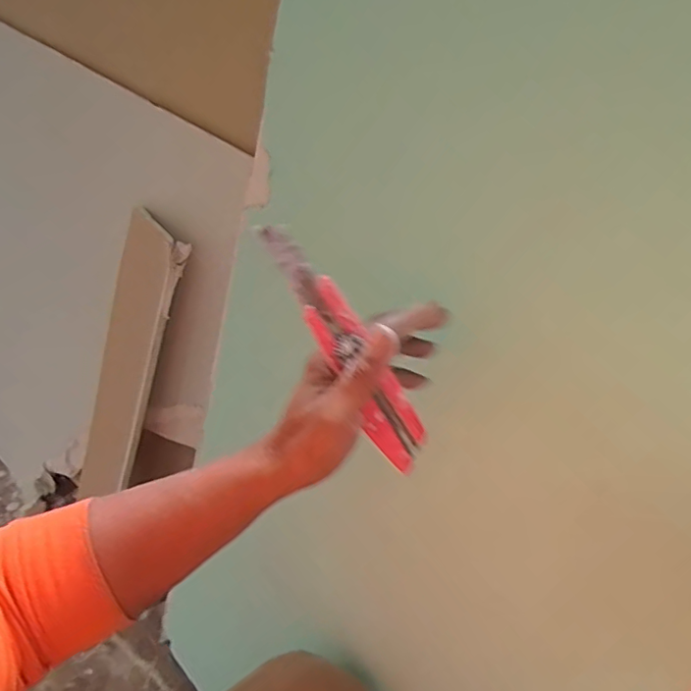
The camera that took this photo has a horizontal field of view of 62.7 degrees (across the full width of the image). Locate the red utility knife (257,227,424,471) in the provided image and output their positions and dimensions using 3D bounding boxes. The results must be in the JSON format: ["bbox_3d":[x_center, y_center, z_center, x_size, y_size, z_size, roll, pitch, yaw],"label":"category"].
[{"bbox_3d":[0.001,0.001,0.369,0.028,0.179,0.021,-37,11,-33],"label":"red utility knife"}]

